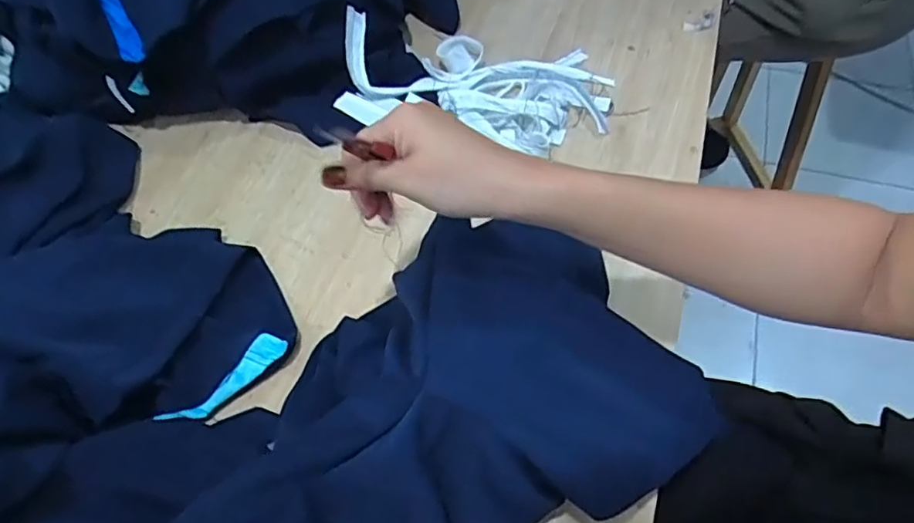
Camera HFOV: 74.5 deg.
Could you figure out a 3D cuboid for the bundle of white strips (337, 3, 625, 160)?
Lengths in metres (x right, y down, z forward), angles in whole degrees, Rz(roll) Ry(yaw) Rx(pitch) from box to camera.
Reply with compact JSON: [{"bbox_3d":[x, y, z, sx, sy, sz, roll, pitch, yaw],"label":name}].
[{"bbox_3d":[0.020,-0.185,0.618,0.278,0.064,0.150,2,56,5],"label":"bundle of white strips"}]

